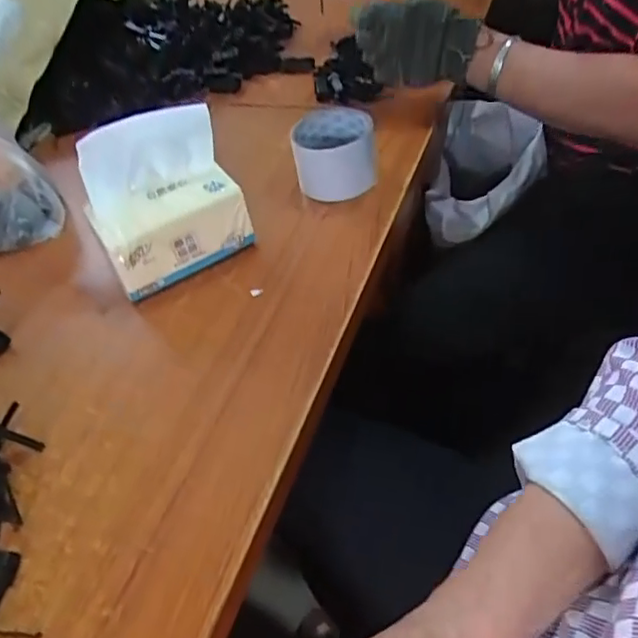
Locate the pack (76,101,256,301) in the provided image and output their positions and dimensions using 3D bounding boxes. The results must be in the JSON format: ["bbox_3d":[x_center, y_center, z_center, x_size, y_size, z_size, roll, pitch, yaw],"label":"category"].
[{"bbox_3d":[-0.146,-0.113,0.551,0.132,0.131,0.092,-27,47,-16],"label":"pack"}]

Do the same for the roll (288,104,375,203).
[{"bbox_3d":[0.017,-0.175,0.635,0.084,0.062,0.078,-4,45,6],"label":"roll"}]

